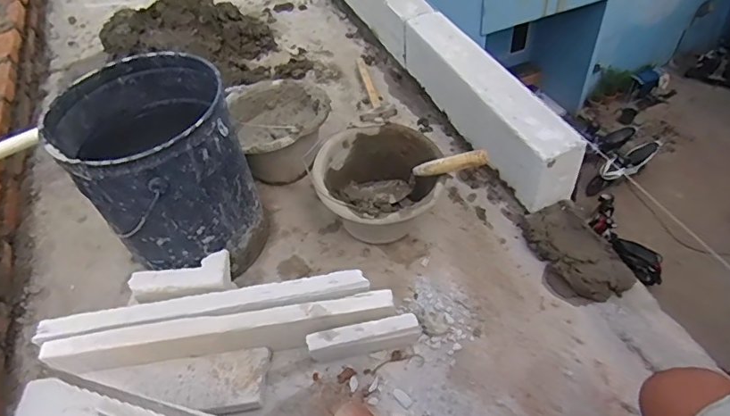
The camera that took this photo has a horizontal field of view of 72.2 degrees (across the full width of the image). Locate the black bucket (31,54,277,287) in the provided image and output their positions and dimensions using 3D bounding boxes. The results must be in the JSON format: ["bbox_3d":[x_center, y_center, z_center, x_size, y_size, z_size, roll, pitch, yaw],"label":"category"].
[{"bbox_3d":[-0.369,-0.067,0.962,0.284,0.346,0.290,-3,48,4],"label":"black bucket"}]

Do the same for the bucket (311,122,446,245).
[{"bbox_3d":[0.030,-0.024,1.028,0.241,0.176,0.239,-3,49,3],"label":"bucket"}]

